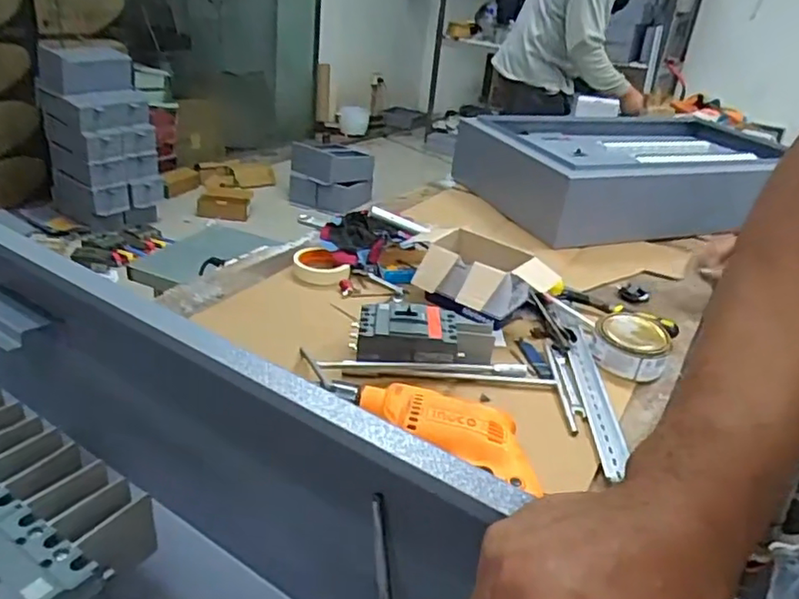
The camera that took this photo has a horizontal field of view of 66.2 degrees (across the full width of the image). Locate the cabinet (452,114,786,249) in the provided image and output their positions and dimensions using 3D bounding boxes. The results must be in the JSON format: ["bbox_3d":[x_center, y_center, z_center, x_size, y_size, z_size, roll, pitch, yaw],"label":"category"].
[{"bbox_3d":[0.533,-0.299,1.474,0.668,0.157,0.486,-9,32,-27],"label":"cabinet"}]

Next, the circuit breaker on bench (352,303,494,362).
[{"bbox_3d":[0.033,0.051,0.812,0.180,0.067,0.078,8,28,1],"label":"circuit breaker on bench"}]

